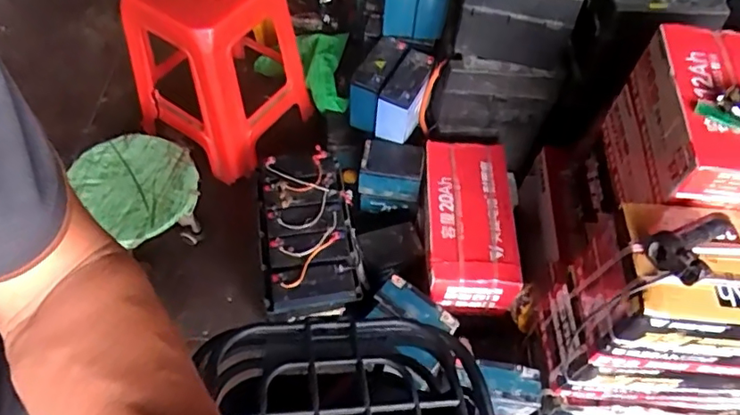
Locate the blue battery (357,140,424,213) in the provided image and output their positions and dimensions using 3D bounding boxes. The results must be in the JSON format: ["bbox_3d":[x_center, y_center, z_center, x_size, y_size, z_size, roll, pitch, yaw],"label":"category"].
[{"bbox_3d":[0.051,-0.074,1.418,0.153,0.145,0.111,7,57,1],"label":"blue battery"}]

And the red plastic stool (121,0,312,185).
[{"bbox_3d":[-0.391,-0.372,1.430,0.322,0.442,0.340,33,61,17],"label":"red plastic stool"}]

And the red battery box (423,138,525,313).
[{"bbox_3d":[0.235,0.042,1.360,0.210,0.144,0.413,5,57,0],"label":"red battery box"}]

